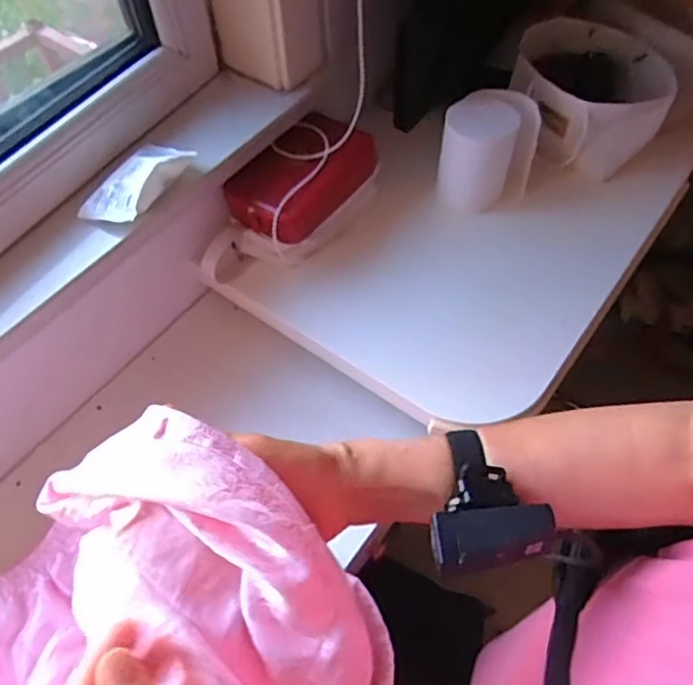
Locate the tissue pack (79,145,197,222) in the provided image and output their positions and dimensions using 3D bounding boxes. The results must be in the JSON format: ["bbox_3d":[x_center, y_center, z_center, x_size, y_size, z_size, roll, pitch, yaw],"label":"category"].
[{"bbox_3d":[-0.239,-0.186,0.703,0.081,0.030,0.123,19,59,14],"label":"tissue pack"}]

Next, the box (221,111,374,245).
[{"bbox_3d":[-0.059,-0.226,0.821,0.117,0.067,0.202,31,63,21],"label":"box"}]

